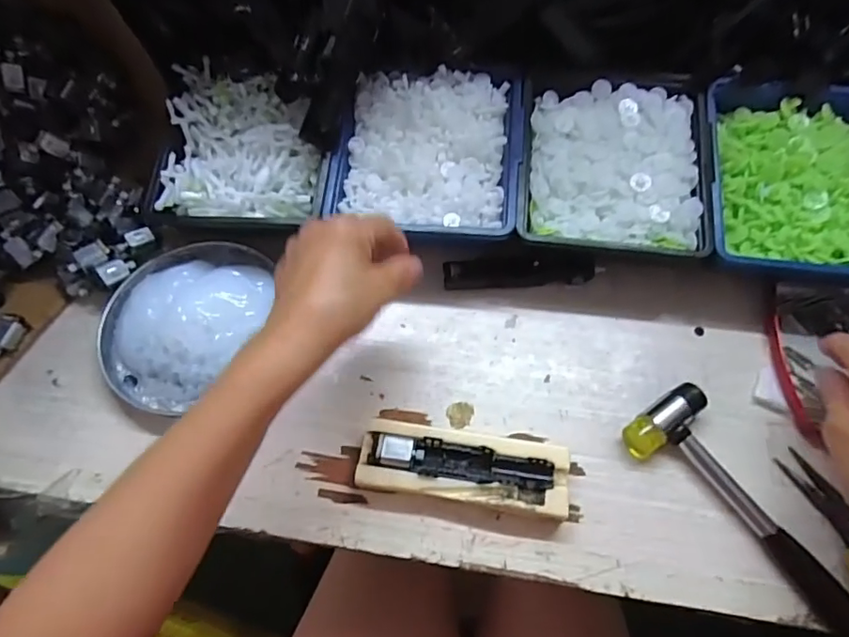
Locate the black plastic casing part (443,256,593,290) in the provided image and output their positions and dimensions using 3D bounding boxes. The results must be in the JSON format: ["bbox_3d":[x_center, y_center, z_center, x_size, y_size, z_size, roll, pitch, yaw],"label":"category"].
[{"bbox_3d":[0.076,-0.038,0.424,0.119,0.014,0.021,-2,64,-1],"label":"black plastic casing part"}]

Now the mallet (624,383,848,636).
[{"bbox_3d":[0.215,0.140,0.334,0.060,0.020,0.204,-28,67,-13],"label":"mallet"}]

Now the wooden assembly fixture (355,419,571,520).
[{"bbox_3d":[0.026,0.100,0.354,0.136,0.029,0.045,8,64,4],"label":"wooden assembly fixture"}]

